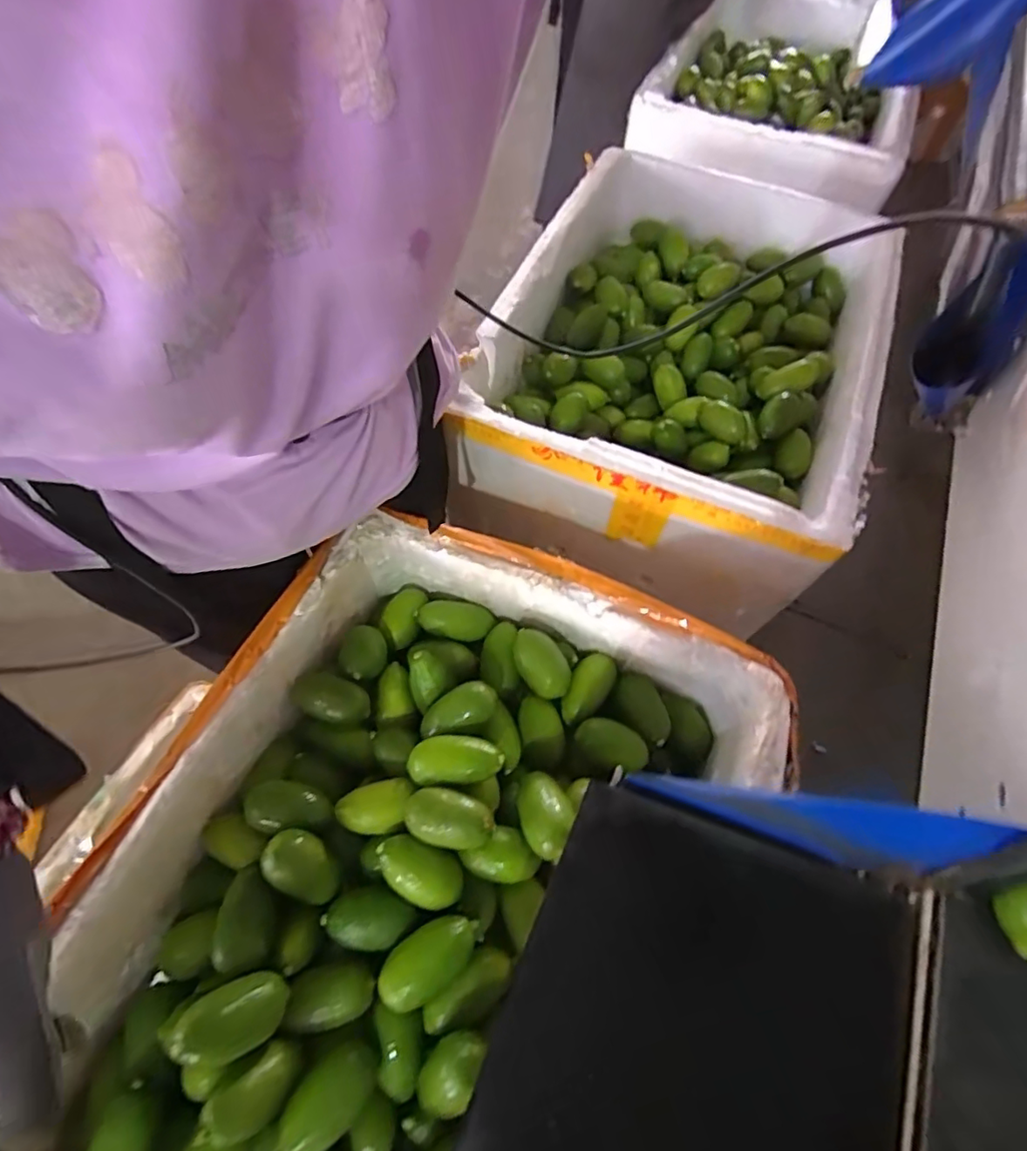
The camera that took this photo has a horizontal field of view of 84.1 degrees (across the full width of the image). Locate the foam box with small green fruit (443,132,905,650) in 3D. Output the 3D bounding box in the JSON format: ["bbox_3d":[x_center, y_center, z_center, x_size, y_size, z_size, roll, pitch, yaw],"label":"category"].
[{"bbox_3d":[0.221,-0.292,0.761,0.443,0.202,0.593,20,64,10],"label":"foam box with small green fruit"}]

